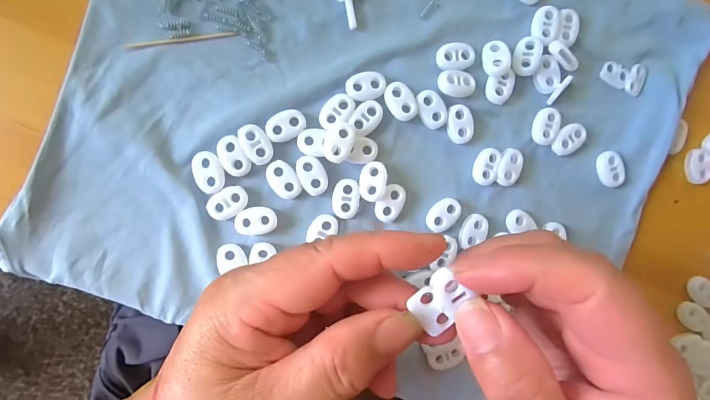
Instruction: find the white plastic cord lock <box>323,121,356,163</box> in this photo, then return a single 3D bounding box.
[{"bbox_3d":[-0.009,-0.032,0.203,0.015,0.009,0.023,18,90,-8],"label":"white plastic cord lock"}]

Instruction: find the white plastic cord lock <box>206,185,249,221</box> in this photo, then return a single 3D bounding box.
[{"bbox_3d":[-0.069,0.002,0.201,0.022,0.004,0.015,-33,96,-5],"label":"white plastic cord lock"}]

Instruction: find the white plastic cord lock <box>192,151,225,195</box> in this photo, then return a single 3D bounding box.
[{"bbox_3d":[-0.078,-0.015,0.198,0.015,0.004,0.022,-22,95,-6],"label":"white plastic cord lock"}]

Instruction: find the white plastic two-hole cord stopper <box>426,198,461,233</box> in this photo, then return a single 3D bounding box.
[{"bbox_3d":[0.052,0.009,0.218,0.022,0.005,0.015,-42,96,-4],"label":"white plastic two-hole cord stopper"}]

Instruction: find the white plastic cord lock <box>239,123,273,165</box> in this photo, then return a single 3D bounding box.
[{"bbox_3d":[-0.053,-0.030,0.200,0.014,0.004,0.022,-30,95,-5],"label":"white plastic cord lock"}]

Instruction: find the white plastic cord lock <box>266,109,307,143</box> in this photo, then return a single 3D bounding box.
[{"bbox_3d":[-0.037,-0.041,0.202,0.022,0.004,0.015,-25,95,-6],"label":"white plastic cord lock"}]

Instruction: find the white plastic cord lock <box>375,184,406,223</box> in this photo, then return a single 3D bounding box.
[{"bbox_3d":[0.021,0.002,0.213,0.014,0.005,0.022,30,88,-7],"label":"white plastic cord lock"}]

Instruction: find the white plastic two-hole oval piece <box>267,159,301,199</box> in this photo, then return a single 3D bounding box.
[{"bbox_3d":[-0.039,-0.011,0.205,0.015,0.004,0.023,-37,96,-4],"label":"white plastic two-hole oval piece"}]

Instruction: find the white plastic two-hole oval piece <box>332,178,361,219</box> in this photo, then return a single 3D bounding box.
[{"bbox_3d":[-0.005,-0.001,0.208,0.015,0.004,0.022,6,91,-7],"label":"white plastic two-hole oval piece"}]

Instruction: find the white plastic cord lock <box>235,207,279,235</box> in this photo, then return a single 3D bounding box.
[{"bbox_3d":[-0.054,0.011,0.203,0.022,0.006,0.015,-9,93,-7],"label":"white plastic cord lock"}]

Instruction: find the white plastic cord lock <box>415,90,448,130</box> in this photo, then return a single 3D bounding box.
[{"bbox_3d":[0.044,-0.051,0.212,0.015,0.004,0.022,-30,96,-5],"label":"white plastic cord lock"}]

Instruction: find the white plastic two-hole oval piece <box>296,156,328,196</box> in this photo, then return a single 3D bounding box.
[{"bbox_3d":[-0.023,-0.014,0.205,0.015,0.004,0.022,-26,95,-6],"label":"white plastic two-hole oval piece"}]

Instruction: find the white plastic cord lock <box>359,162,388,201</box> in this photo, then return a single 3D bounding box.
[{"bbox_3d":[0.010,-0.010,0.209,0.015,0.005,0.022,6,91,-7],"label":"white plastic cord lock"}]

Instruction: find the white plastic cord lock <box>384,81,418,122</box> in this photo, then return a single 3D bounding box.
[{"bbox_3d":[0.026,-0.055,0.210,0.015,0.004,0.022,-28,95,-5],"label":"white plastic cord lock"}]

